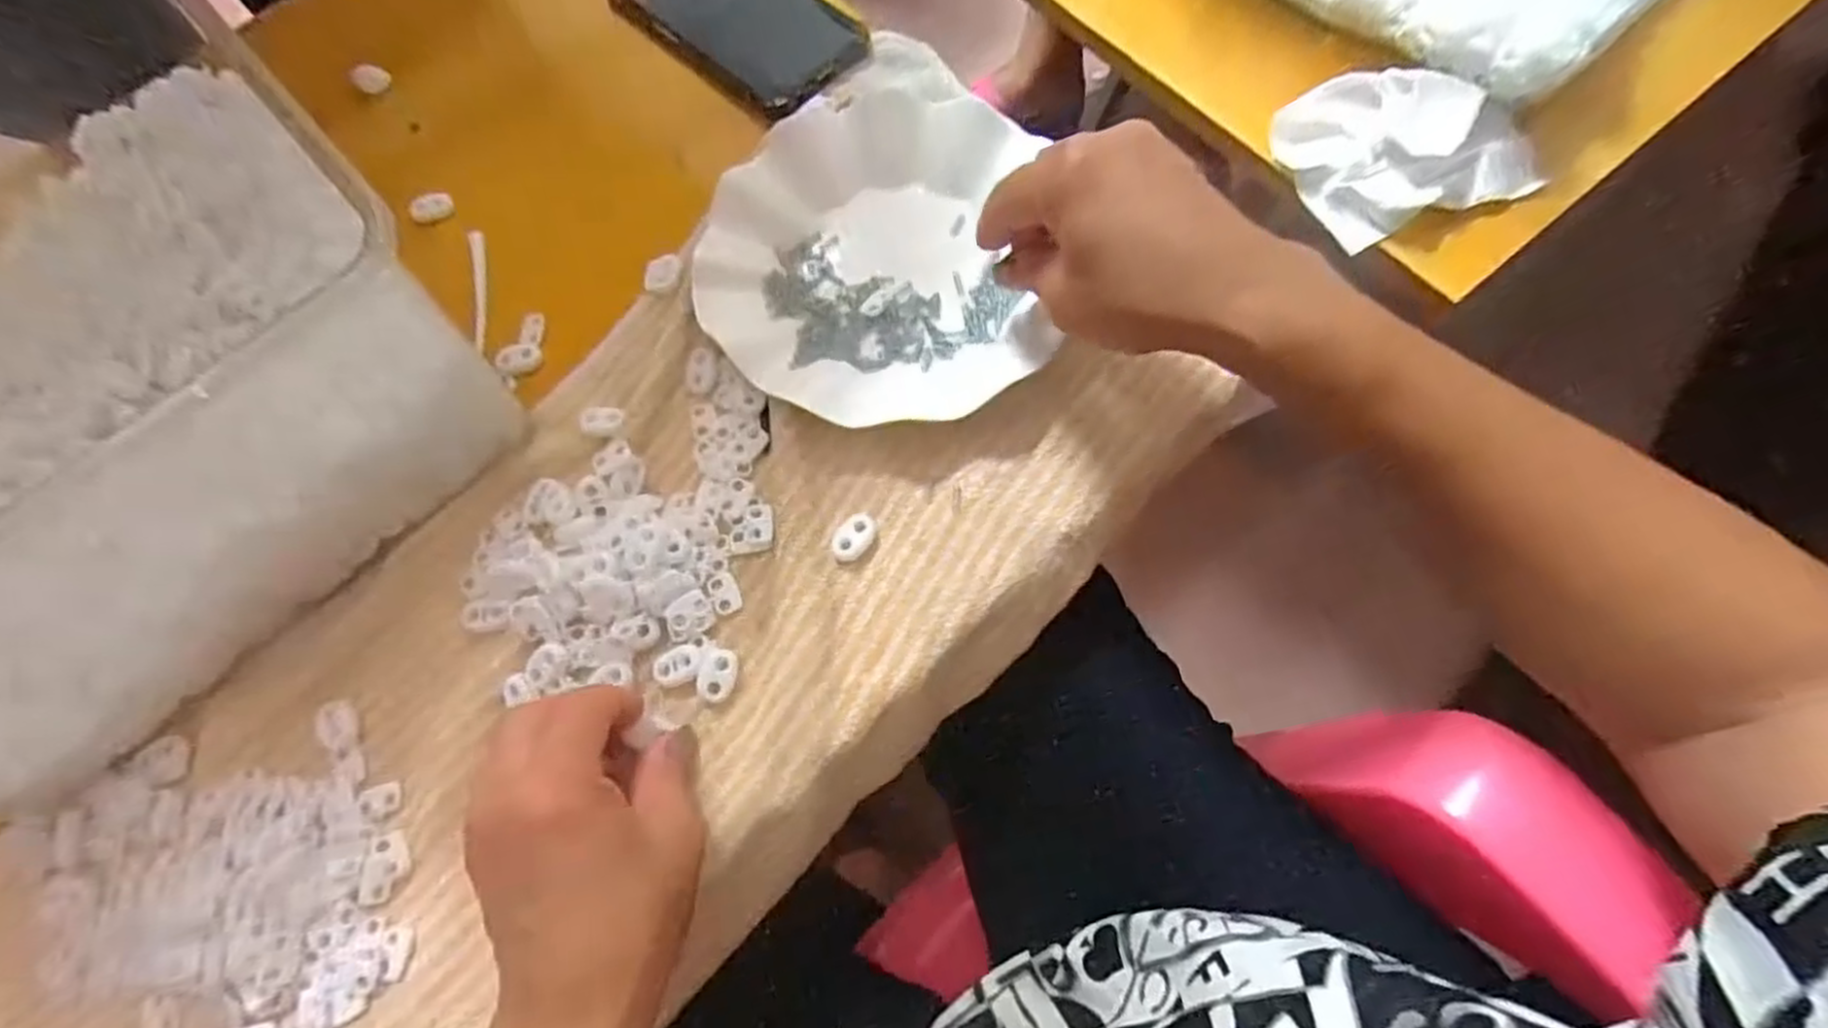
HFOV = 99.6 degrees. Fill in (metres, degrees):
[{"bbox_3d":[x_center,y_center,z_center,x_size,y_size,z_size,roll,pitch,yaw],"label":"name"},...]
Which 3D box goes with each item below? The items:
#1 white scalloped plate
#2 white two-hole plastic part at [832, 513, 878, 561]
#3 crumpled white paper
[{"bbox_3d":[-0.013,-0.131,0.379,0.169,0.017,0.180,-1,69,3],"label":"white scalloped plate"},{"bbox_3d":[-0.026,0.011,0.343,0.022,0.007,0.016,-43,73,-12],"label":"white two-hole plastic part"},{"bbox_3d":[0.245,-0.190,0.380,0.109,0.025,0.091,-18,69,-4],"label":"crumpled white paper"}]

